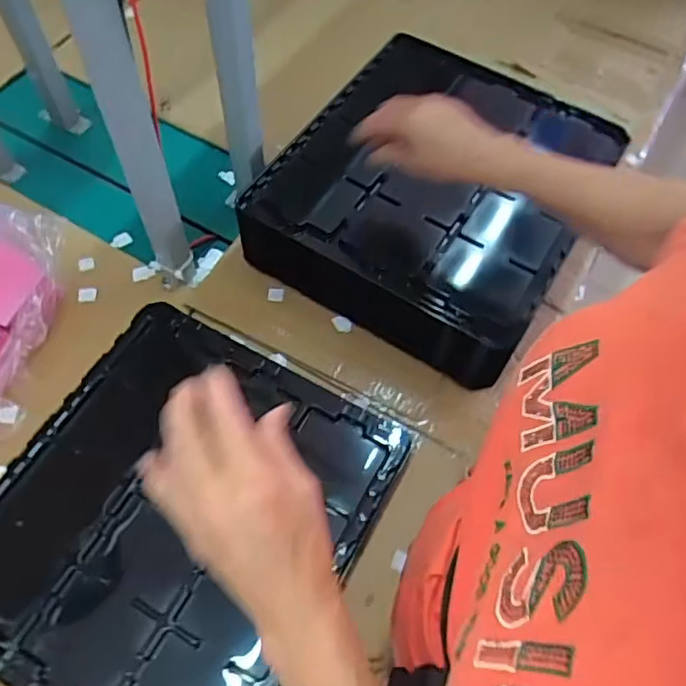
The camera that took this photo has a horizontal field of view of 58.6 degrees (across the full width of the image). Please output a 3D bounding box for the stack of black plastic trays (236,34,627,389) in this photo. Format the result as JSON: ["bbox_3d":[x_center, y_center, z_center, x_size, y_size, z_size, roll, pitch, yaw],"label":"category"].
[{"bbox_3d":[0.116,-0.181,0.760,0.342,0.112,0.380,29,63,13],"label":"stack of black plastic trays"}]

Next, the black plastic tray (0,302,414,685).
[{"bbox_3d":[-0.160,0.165,0.594,0.332,0.031,0.378,27,62,12],"label":"black plastic tray"}]

